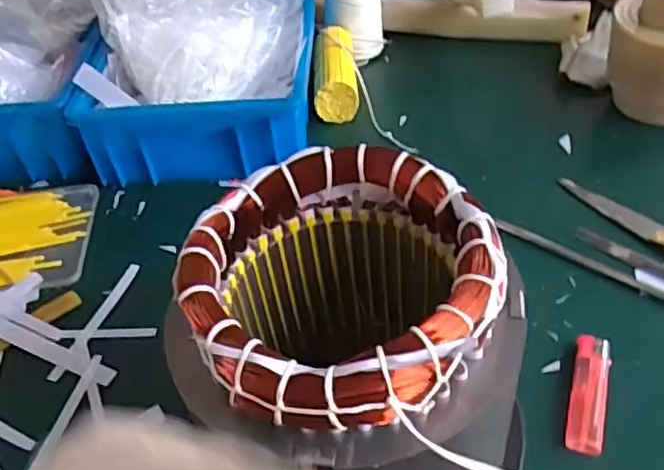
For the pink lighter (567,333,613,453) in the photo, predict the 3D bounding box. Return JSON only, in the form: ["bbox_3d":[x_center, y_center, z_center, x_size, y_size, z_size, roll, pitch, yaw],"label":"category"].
[{"bbox_3d":[0.157,0.096,0.393,0.021,0.011,0.077,11,47,18],"label":"pink lighter"}]

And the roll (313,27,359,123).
[{"bbox_3d":[0.005,-0.167,0.663,0.043,0.051,0.125,-3,44,4],"label":"roll"}]

